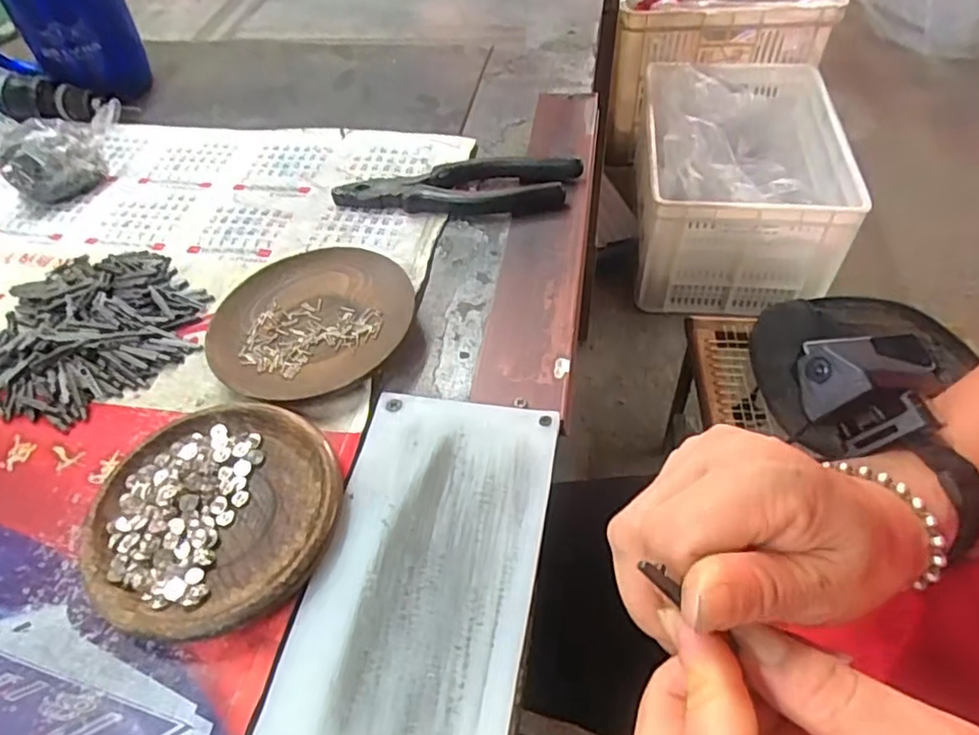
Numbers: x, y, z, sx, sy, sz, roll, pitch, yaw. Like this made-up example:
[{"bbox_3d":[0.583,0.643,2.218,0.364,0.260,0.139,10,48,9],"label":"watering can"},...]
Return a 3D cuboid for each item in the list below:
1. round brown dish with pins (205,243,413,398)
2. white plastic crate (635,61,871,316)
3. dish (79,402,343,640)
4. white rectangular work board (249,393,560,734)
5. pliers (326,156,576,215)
[{"bbox_3d":[-0.103,-0.026,0.370,0.106,0.016,0.115,-3,50,3],"label":"round brown dish with pins"},{"bbox_3d":[0.480,-0.381,1.266,0.349,0.282,0.523,6,51,9],"label":"white plastic crate"},{"bbox_3d":[-0.124,0.066,0.291,0.109,0.015,0.109,-3,50,3],"label":"dish"},{"bbox_3d":[-0.030,0.095,0.266,0.092,0.008,0.195,7,51,11],"label":"white rectangular work board"},{"bbox_3d":[-0.023,-0.128,0.444,0.165,0.017,0.051,2,51,7],"label":"pliers"}]

